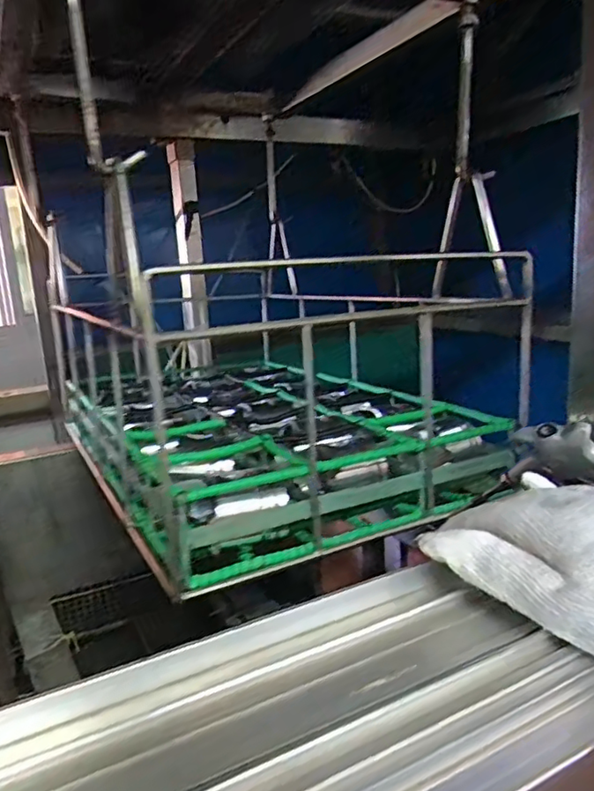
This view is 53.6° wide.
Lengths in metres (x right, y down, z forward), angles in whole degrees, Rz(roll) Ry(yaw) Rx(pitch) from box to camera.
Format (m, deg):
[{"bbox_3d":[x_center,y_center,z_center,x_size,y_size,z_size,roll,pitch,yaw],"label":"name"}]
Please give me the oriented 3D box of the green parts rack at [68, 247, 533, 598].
[{"bbox_3d":[-0.149,-0.062,1.117,0.520,0.308,1.082,-10,13,-28],"label":"green parts rack"}]

